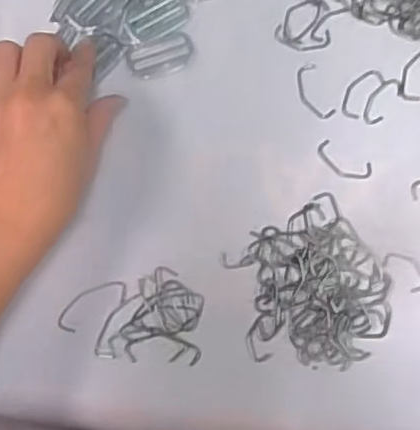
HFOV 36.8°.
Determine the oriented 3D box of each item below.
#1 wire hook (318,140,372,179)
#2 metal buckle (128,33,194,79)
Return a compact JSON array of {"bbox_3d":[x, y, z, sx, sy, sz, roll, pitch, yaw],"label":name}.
[{"bbox_3d":[0.089,-0.035,0.418,0.038,0.004,0.017,29,78,5],"label":"wire hook"},{"bbox_3d":[-0.032,-0.108,0.430,0.045,0.004,0.025,-18,78,-5],"label":"metal buckle"}]

